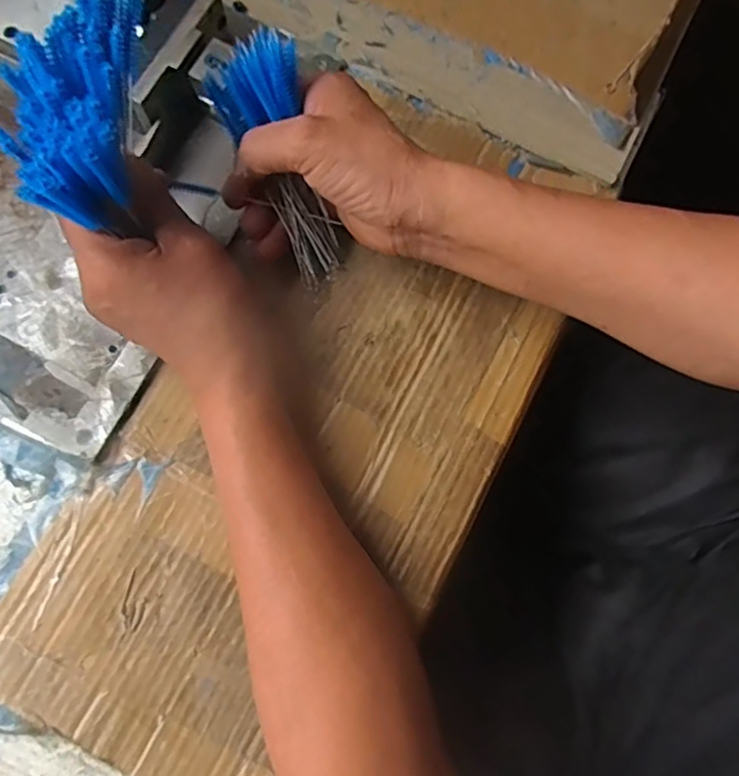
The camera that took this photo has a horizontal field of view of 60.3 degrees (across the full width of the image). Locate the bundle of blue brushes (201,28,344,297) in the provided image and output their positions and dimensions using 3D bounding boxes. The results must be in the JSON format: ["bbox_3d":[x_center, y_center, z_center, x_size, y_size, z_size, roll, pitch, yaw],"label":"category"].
[{"bbox_3d":[-0.049,-0.129,0.373,0.046,0.138,0.032,-26,38,-6],"label":"bundle of blue brushes"}]

